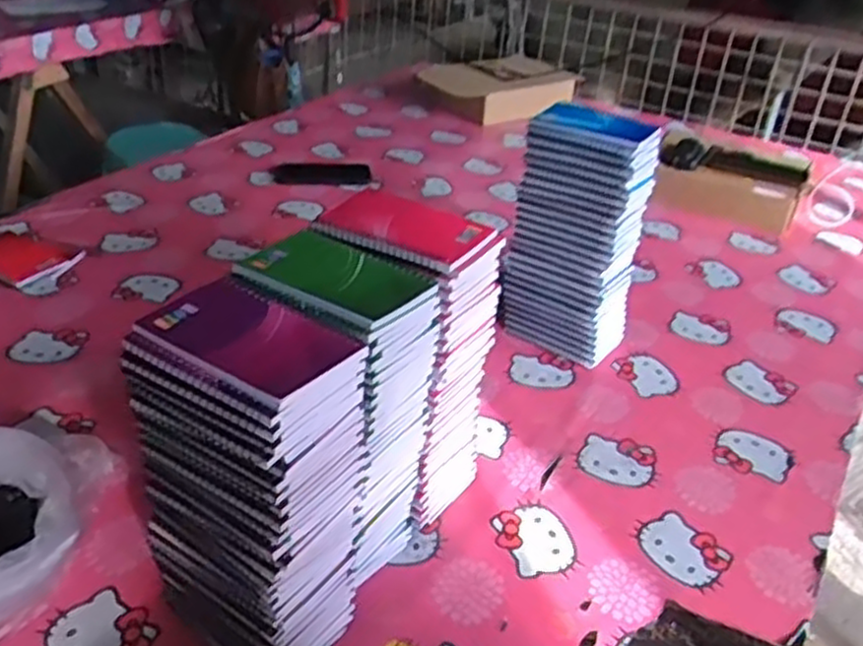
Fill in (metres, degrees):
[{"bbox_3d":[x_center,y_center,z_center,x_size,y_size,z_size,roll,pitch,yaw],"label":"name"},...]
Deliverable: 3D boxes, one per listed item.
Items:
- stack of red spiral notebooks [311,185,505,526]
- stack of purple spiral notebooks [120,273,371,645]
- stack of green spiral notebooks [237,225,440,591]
[{"bbox_3d":[-0.023,0.040,0.710,0.125,0.289,0.099,22,36,26],"label":"stack of red spiral notebooks"},{"bbox_3d":[-0.126,0.123,0.573,0.128,0.281,0.099,21,36,25],"label":"stack of purple spiral notebooks"},{"bbox_3d":[-0.077,0.082,0.641,0.127,0.285,0.102,20,36,24],"label":"stack of green spiral notebooks"}]

